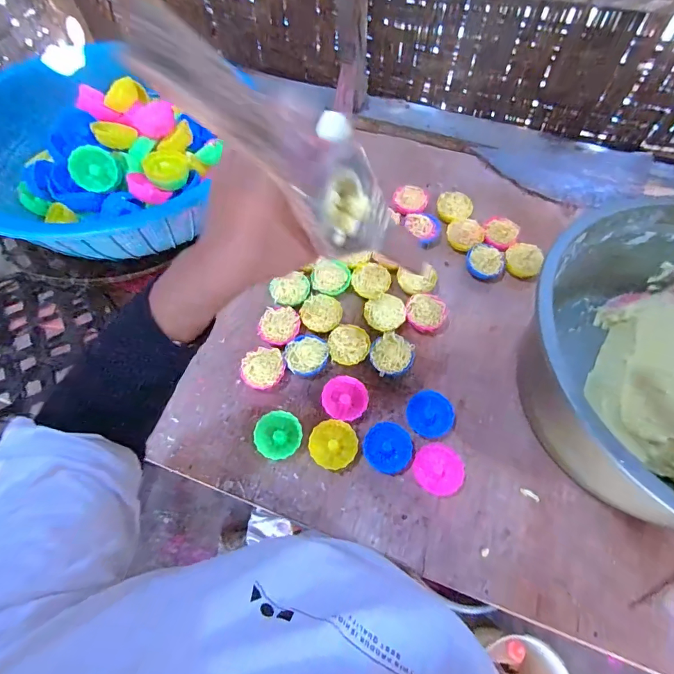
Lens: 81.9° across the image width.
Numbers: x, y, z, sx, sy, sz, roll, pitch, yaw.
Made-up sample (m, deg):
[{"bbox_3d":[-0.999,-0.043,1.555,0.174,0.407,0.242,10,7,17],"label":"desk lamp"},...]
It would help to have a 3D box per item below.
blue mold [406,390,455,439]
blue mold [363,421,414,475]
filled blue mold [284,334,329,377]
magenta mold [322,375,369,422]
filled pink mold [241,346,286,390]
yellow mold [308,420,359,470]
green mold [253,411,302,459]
[{"bbox_3d":[0.128,0.108,0.538,0.060,0.026,0.062,0,62,1],"label":"blue mold"},{"bbox_3d":[0.067,0.146,0.510,0.061,0.020,0.061,16,63,9],"label":"blue mold"},{"bbox_3d":[-0.044,0.027,0.566,0.061,0.041,0.061,0,62,1],"label":"filled blue mold"},{"bbox_3d":[0.012,0.089,0.543,0.061,0.031,0.060,0,62,1],"label":"magenta mold"},{"bbox_3d":[-0.104,0.048,0.560,0.061,0.037,0.055,-37,67,-17],"label":"filled pink mold"},{"bbox_3d":[-0.004,0.142,0.511,0.060,0.024,0.061,0,62,1],"label":"yellow mold"},{"bbox_3d":[-0.076,0.131,0.515,0.059,0.028,0.060,0,62,1],"label":"green mold"}]

